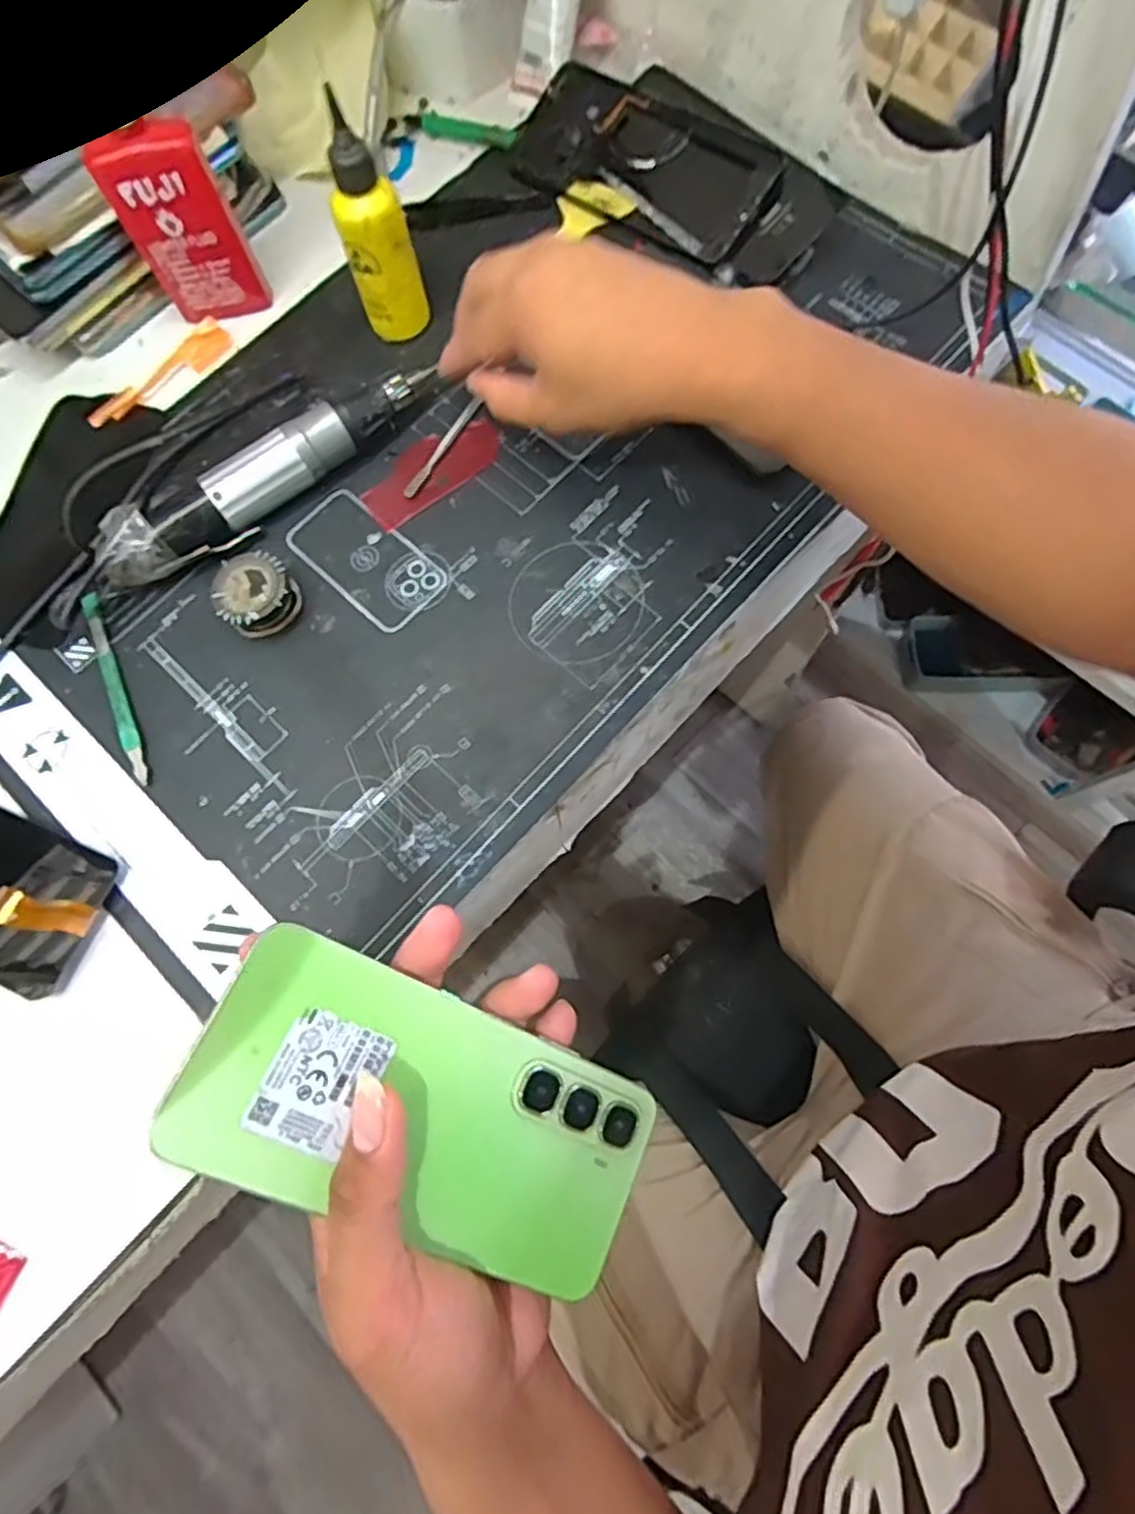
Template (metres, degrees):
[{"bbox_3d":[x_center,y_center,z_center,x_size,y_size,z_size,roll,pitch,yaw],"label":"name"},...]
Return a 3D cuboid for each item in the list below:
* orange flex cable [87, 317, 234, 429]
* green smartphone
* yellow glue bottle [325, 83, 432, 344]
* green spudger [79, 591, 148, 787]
[{"bbox_3d":[-0.247,-0.231,0.443,0.097,0.012,0.016,-39,77,-8],"label":"orange flex cable"},{"bbox_3d":[-0.045,0.124,0.251,0.162,0.004,0.074,31,68,-16],"label":"green smartphone"},{"bbox_3d":[-0.102,-0.279,0.394,0.029,0.116,0.031,34,78,11],"label":"yellow glue bottle"},{"bbox_3d":[-0.240,-0.038,0.388,0.010,0.005,0.116,-24,75,-5],"label":"green spudger"}]

